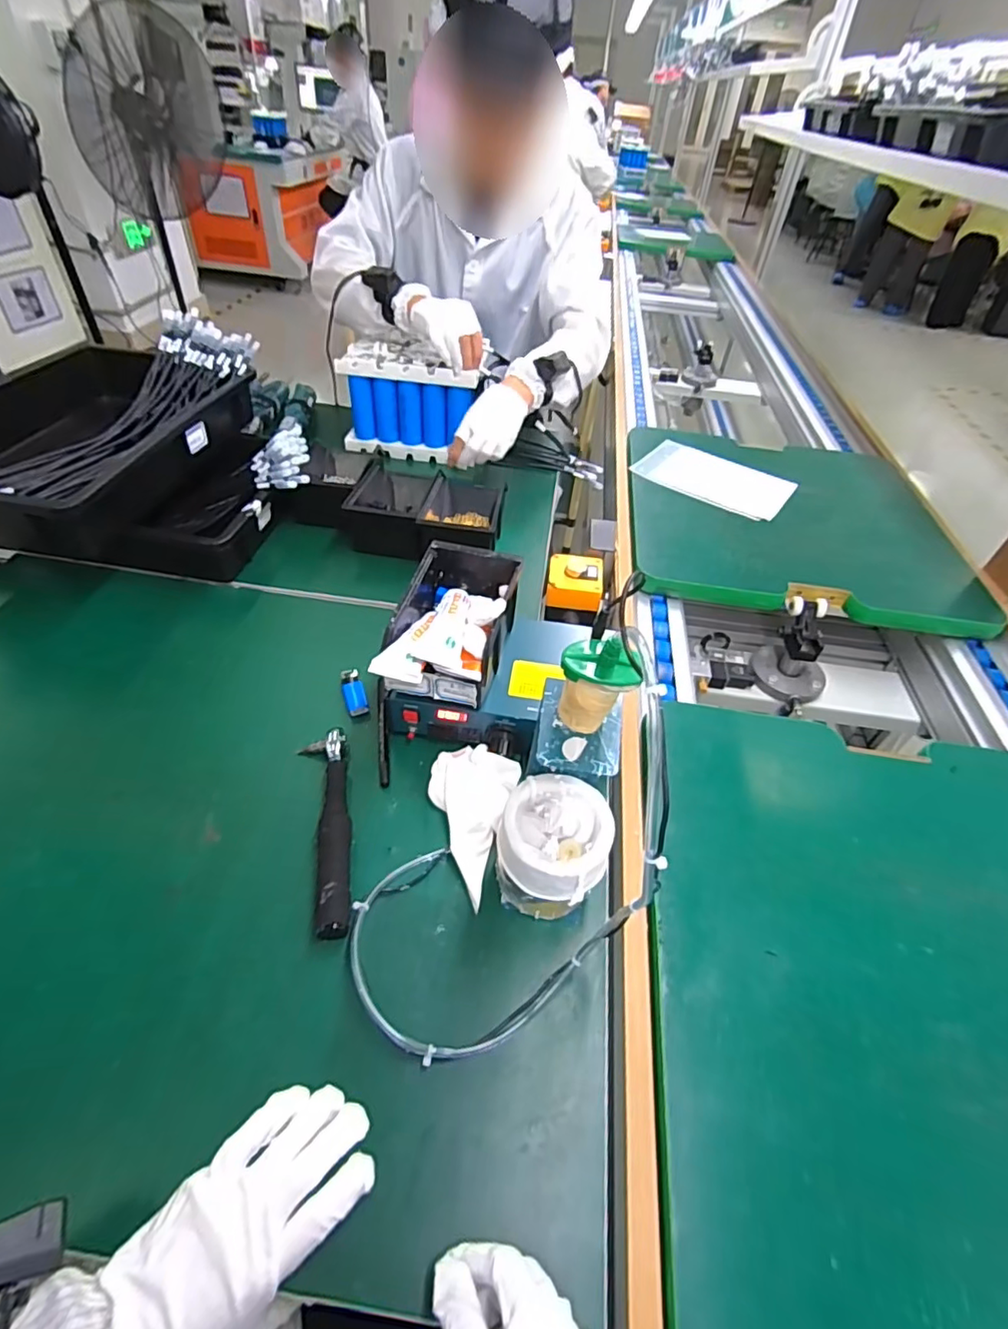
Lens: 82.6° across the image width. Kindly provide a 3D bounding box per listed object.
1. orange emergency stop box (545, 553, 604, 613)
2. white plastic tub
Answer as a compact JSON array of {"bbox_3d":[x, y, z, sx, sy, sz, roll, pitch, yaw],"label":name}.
[{"bbox_3d":[0.096,-0.110,0.774,0.074,0.049,0.075,9,45,5],"label":"orange emergency stop box"},{"bbox_3d":[0.042,0.155,0.474,0.083,0.092,0.082,3,46,-3],"label":"white plastic tub"}]

